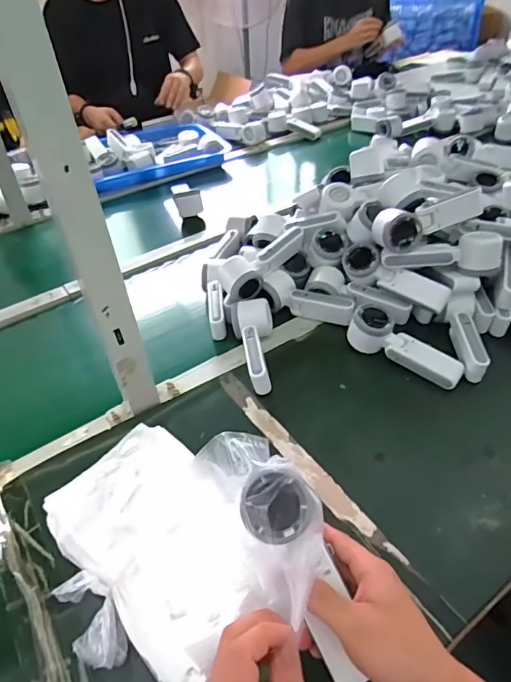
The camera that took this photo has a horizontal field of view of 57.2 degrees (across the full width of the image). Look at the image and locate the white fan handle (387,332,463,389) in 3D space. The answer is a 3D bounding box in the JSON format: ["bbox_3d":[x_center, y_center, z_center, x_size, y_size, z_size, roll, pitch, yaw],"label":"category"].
[{"bbox_3d":[0.240,0.028,0.665,0.100,0.027,0.044,26,50,29],"label":"white fan handle"}]

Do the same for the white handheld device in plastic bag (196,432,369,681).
[{"bbox_3d":[0.024,0.162,0.376,0.064,0.056,0.206,-21,62,-17],"label":"white handheld device in plastic bag"}]

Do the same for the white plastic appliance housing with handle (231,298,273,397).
[{"bbox_3d":[-0.002,0.007,0.680,0.061,0.052,0.151,-4,42,0],"label":"white plastic appliance housing with handle"}]

